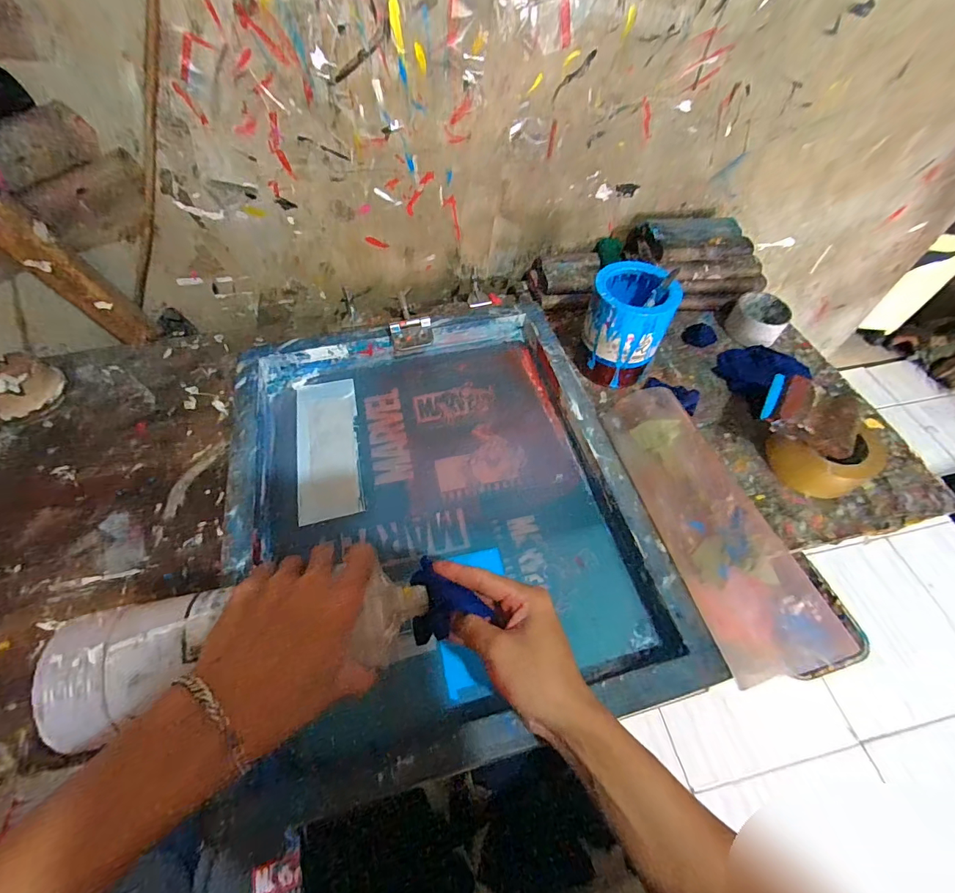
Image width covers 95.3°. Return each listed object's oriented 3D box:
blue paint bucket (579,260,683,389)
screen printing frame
[{"bbox_3d":[0.210,-0.167,0.617,0.100,0.140,0.100,0,56,0],"label":"blue paint bucket"},{"bbox_3d":[-0.050,0.053,0.529,0.458,0.051,0.541,-13,57,-9],"label":"screen printing frame"}]

